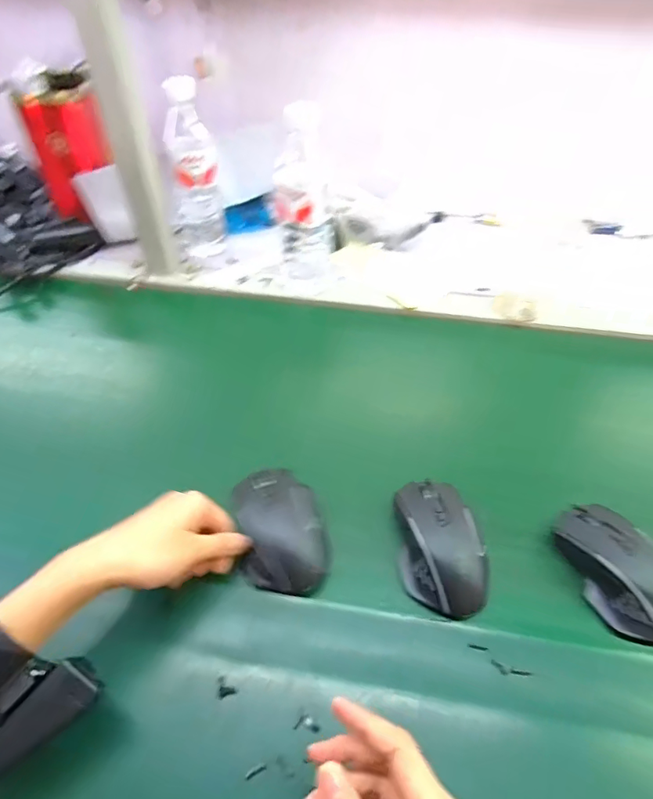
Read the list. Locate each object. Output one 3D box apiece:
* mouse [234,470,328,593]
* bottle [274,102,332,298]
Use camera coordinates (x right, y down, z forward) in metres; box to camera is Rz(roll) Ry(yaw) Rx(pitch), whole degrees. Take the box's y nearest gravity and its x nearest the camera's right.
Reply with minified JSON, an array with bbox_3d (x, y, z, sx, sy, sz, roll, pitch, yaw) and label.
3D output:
[{"bbox_3d":[-0.039,0.107,0.423,0.073,0.033,0.112,-7,47,-7],"label":"mouse"},{"bbox_3d":[-0.027,-0.237,0.619,0.072,0.220,0.056,-2,47,-2],"label":"bottle"}]

